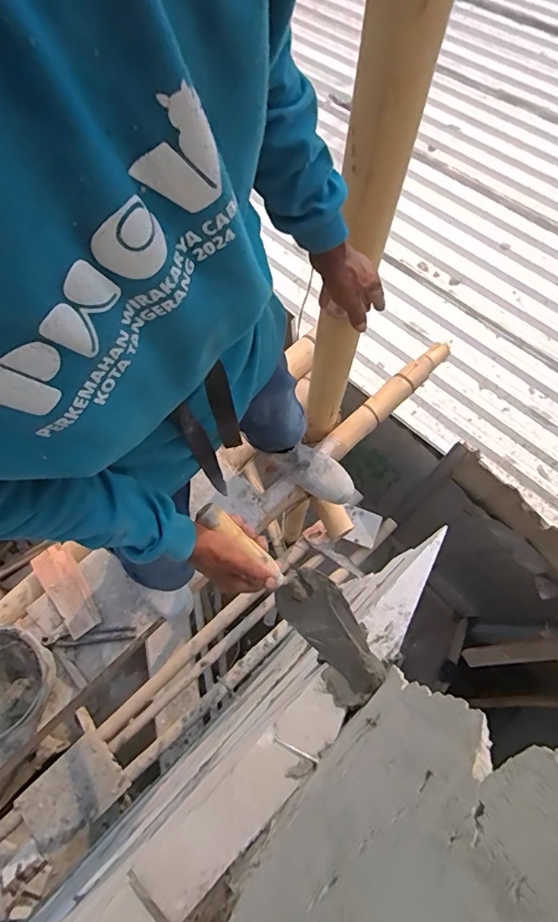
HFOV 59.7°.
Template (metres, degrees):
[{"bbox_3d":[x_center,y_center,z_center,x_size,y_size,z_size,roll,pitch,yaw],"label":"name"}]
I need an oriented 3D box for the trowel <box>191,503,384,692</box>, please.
[{"bbox_3d":[0.021,0.166,0.625,0.074,0.067,0.316,-45,103,-11],"label":"trowel"}]

